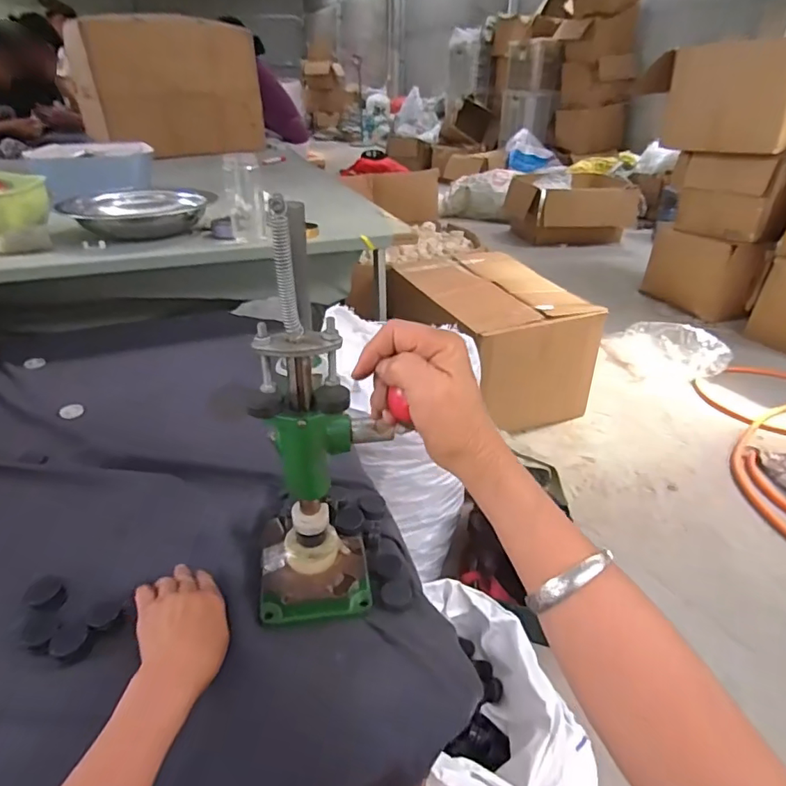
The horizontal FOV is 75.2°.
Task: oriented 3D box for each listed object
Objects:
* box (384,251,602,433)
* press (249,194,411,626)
[{"bbox_3d":[0.314,-0.198,1.778,0.471,0.386,0.657,-13,35,-20],"label":"box"},{"bbox_3d":[-0.067,0.052,0.458,0.118,0.396,0.200,-6,27,-16],"label":"press"}]

